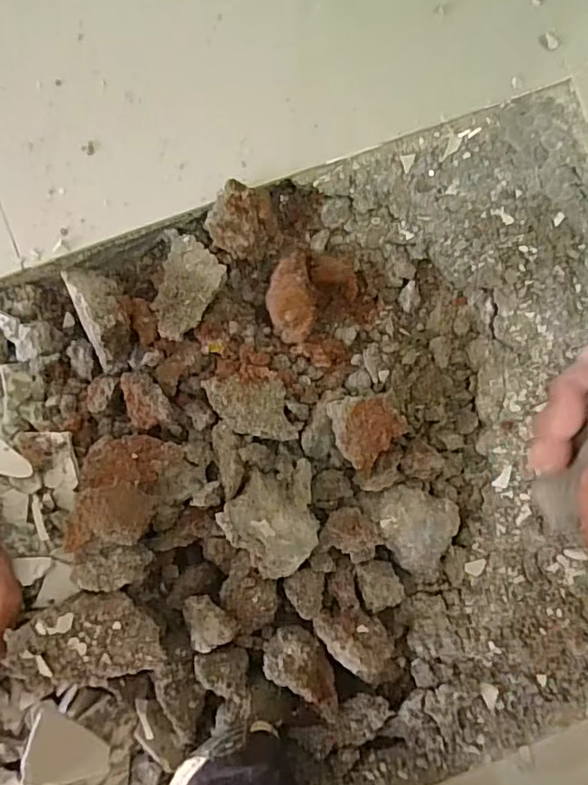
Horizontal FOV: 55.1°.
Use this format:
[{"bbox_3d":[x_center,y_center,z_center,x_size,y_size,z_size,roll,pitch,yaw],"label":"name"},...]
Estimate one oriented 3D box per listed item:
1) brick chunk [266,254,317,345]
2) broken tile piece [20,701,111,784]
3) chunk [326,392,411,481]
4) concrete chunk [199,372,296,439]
[{"bbox_3d":[-0.001,-0.094,0.556,0.049,0.032,0.083,8,85,-3],"label":"brick chunk"},{"bbox_3d":[-0.188,0.298,0.479,0.072,0.009,0.058,22,72,-39],"label":"broken tile piece"},{"bbox_3d":[0.072,0.040,0.540,0.063,0.042,0.074,-13,86,-4],"label":"chunk"},{"bbox_3d":[-0.041,0.014,0.538,0.079,0.014,0.064,-3,74,-14],"label":"concrete chunk"}]

